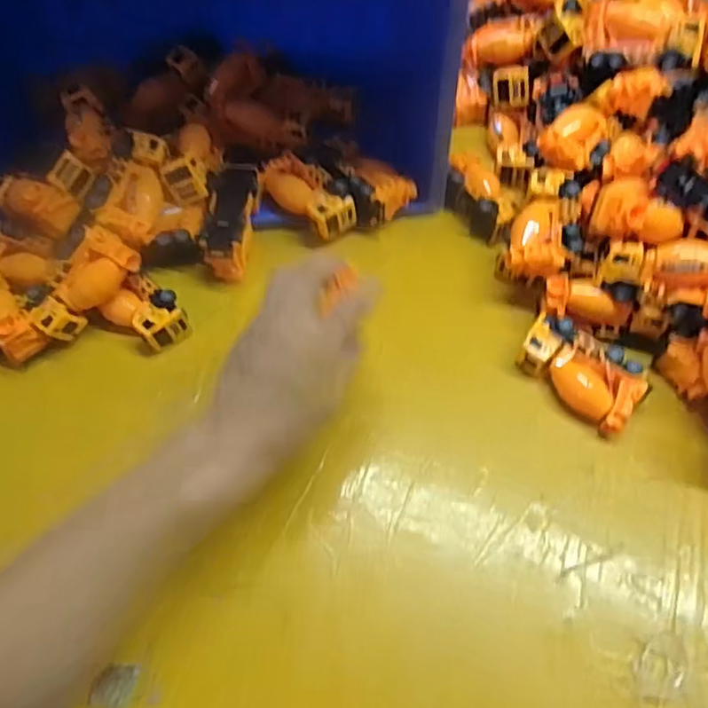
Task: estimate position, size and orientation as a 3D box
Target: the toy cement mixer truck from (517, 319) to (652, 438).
[{"bbox_3d":[0.186,0.015,0.495,0.099,0.038,0.051,37,67,21],"label":"toy cement mixer truck"}]

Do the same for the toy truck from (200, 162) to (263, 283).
[{"bbox_3d":[-0.116,-0.132,0.570,0.050,0.051,0.117,4,75,4],"label":"toy truck"}]

